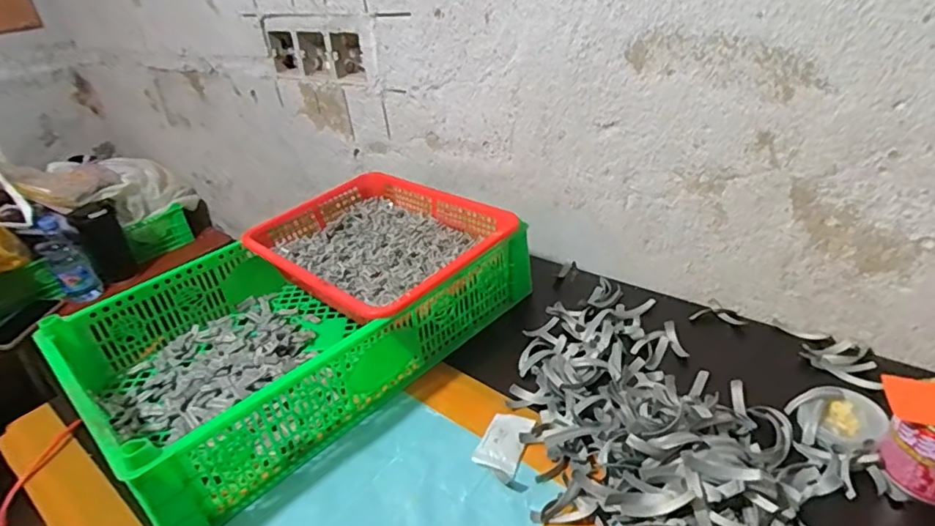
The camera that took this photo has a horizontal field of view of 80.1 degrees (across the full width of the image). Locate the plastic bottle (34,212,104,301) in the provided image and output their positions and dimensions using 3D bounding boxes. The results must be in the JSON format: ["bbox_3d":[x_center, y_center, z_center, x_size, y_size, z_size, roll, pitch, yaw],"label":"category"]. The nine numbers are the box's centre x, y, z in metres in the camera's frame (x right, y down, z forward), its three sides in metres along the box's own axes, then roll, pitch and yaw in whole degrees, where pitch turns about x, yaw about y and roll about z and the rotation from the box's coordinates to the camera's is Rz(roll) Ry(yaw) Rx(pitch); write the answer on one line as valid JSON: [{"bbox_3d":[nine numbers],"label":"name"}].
[{"bbox_3d":[-0.887,-0.010,1.222,0.085,0.191,0.066,-29,37,-33],"label":"plastic bottle"}]

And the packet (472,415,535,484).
[{"bbox_3d":[0.033,0.165,0.509,0.040,0.007,0.070,9,34,25],"label":"packet"}]

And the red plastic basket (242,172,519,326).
[{"bbox_3d":[-0.109,-0.019,0.705,0.300,0.069,0.243,22,41,39],"label":"red plastic basket"}]

